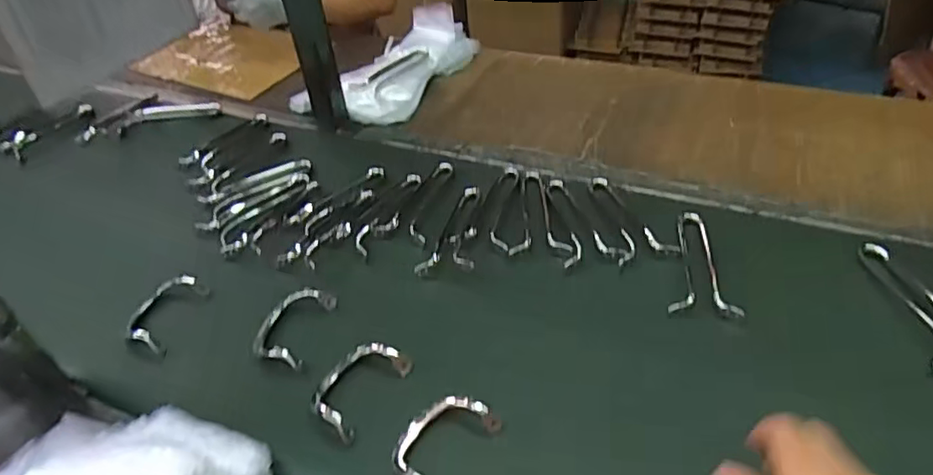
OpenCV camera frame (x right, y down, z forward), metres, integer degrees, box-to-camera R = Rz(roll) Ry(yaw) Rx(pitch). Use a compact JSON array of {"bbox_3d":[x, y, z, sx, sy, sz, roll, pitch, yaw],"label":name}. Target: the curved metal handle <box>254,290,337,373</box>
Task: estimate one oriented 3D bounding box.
[{"bbox_3d":[-0.183,0.089,0.663,0.065,0.008,0.103,8,43,16],"label":"curved metal handle"}]

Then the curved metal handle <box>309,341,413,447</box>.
[{"bbox_3d":[-0.107,0.139,0.597,0.069,0.015,0.100,16,45,23],"label":"curved metal handle"}]

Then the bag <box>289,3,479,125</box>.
[{"bbox_3d":[-0.119,-0.293,1.069,0.173,0.063,0.354,24,49,30],"label":"bag"}]

